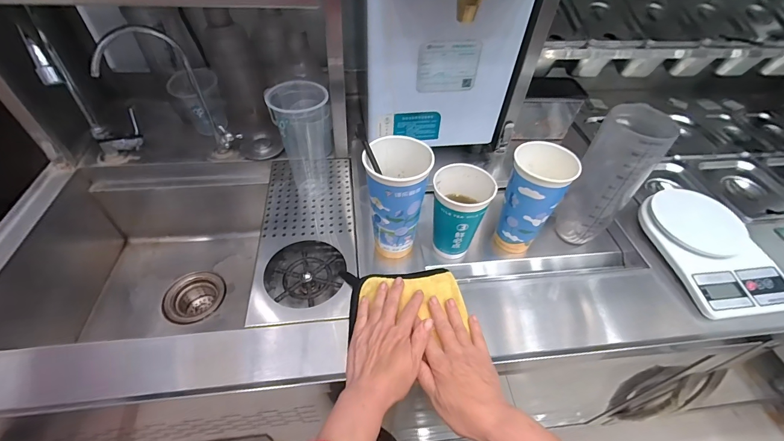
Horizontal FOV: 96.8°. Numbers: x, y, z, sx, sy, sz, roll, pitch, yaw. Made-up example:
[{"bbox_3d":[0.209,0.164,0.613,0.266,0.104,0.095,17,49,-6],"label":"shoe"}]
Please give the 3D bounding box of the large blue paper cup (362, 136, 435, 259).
[{"bbox_3d":[0.002,-0.024,0.500,0.080,0.164,0.088,2,49,-2],"label":"large blue paper cup"}]

